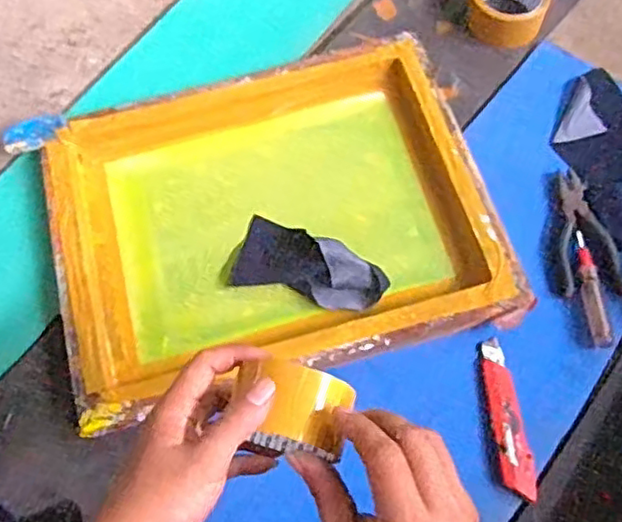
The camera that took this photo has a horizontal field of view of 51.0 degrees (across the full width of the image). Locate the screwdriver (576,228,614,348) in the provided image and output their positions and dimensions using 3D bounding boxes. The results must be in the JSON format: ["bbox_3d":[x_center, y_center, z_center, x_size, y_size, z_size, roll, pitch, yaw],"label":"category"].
[{"bbox_3d":[0.296,0.028,0.687,0.018,0.020,0.126,-2,69,2],"label":"screwdriver"}]

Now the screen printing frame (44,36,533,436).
[{"bbox_3d":[-0.043,-0.048,0.744,0.473,0.054,0.366,-16,69,-3],"label":"screen printing frame"}]

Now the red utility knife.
[{"bbox_3d":[0.191,0.152,0.640,0.030,0.018,0.153,-5,69,1],"label":"red utility knife"}]

